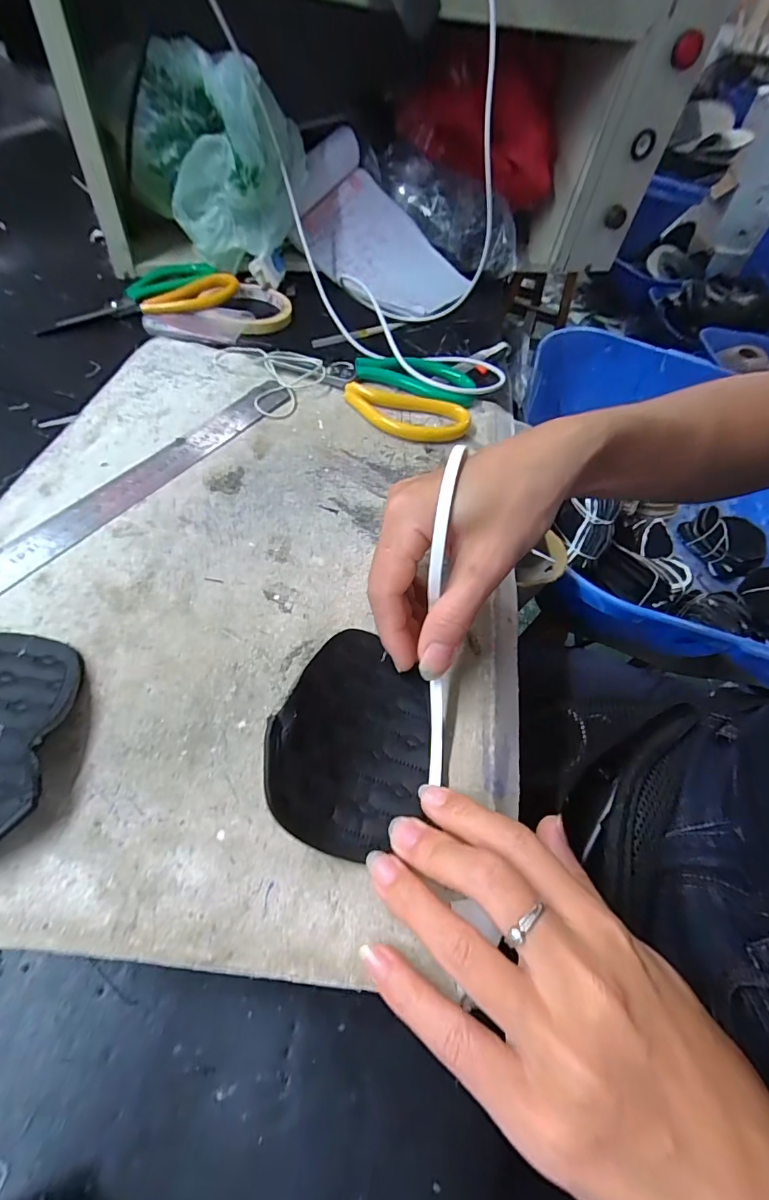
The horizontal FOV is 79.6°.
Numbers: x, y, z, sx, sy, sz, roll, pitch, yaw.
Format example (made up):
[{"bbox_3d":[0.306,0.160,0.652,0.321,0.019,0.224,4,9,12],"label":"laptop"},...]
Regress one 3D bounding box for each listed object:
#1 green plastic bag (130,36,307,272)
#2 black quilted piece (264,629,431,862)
[{"bbox_3d":[-0.170,-0.447,0.474,0.151,0.152,0.111,24,55,8],"label":"green plastic bag"},{"bbox_3d":[-0.011,0.058,0.205,0.072,0.020,0.092,30,55,-12],"label":"black quilted piece"}]

